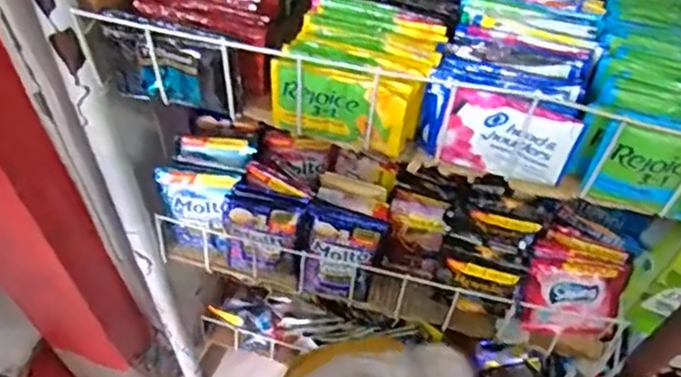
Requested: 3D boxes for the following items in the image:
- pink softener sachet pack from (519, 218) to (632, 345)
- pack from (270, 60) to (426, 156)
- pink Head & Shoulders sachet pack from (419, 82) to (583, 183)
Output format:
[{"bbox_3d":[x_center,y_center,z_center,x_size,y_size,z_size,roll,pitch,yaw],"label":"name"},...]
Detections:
[{"bbox_3d":[0.231,0.096,0.617,0.088,0.110,0.027,9,14,12],"label":"pink softener sachet pack"},{"bbox_3d":[0.003,-0.056,0.430,0.097,0.063,0.018,11,53,5],"label":"pack"},{"bbox_3d":[0.102,-0.036,0.417,0.101,0.059,0.020,20,55,12],"label":"pink Head & Shoulders sachet pack"}]

